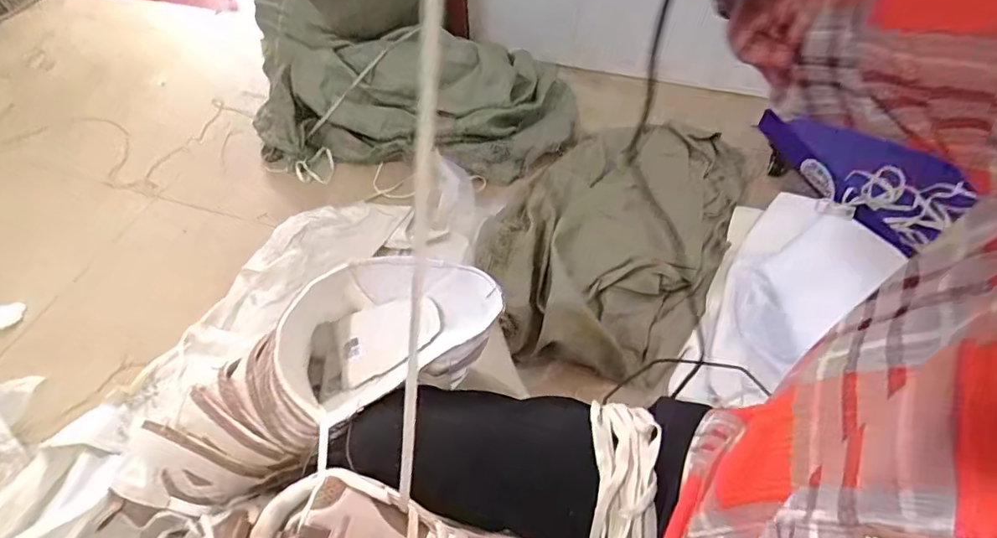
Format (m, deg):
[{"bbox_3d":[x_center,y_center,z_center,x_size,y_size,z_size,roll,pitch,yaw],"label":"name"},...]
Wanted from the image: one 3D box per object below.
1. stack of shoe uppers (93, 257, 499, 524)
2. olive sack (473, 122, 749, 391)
[{"bbox_3d":[-0.194,0.112,0.551,0.400,0.123,0.155,-24,57,-16],"label":"stack of shoe uppers"},{"bbox_3d":[0.232,-0.108,1.016,0.408,0.080,0.679,23,58,17],"label":"olive sack"}]

